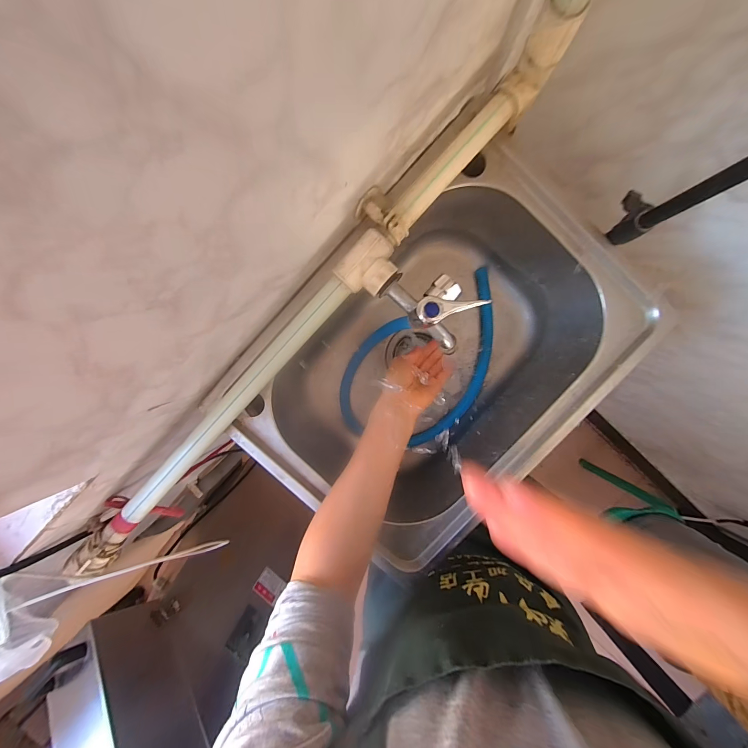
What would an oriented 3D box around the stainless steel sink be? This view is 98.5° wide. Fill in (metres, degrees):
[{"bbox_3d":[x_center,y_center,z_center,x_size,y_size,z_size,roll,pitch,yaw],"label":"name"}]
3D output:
[{"bbox_3d":[0.076,-0.005,0.469,0.474,0.186,0.310,-44,92,3],"label":"stainless steel sink"}]

